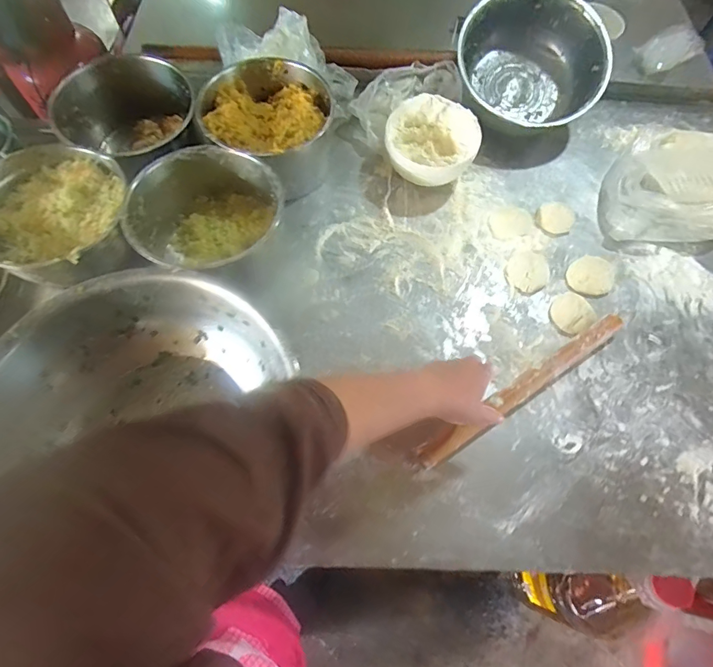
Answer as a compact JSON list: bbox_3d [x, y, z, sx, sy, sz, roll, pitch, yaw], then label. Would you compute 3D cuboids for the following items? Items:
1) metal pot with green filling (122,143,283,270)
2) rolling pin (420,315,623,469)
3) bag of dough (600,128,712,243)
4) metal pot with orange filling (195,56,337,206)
[{"bbox_3d":[-0.210,-0.178,0.639,0.206,0.110,0.197,1,67,-2],"label":"metal pot with green filling"},{"bbox_3d":[0.239,0.075,0.591,0.366,0.025,0.030,-33,72,-13],"label":"rolling pin"},{"bbox_3d":[0.593,-0.270,0.748,0.312,0.059,0.244,1,67,-2],"label":"bag of dough"},{"bbox_3d":[-0.143,-0.349,0.717,0.202,0.113,0.236,22,68,7],"label":"metal pot with orange filling"}]

